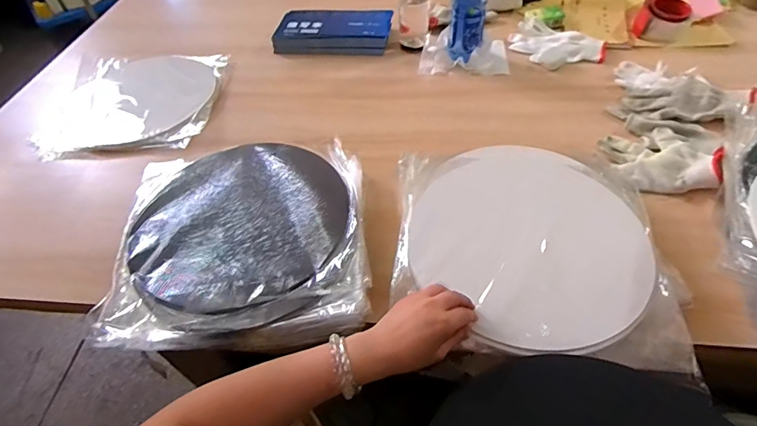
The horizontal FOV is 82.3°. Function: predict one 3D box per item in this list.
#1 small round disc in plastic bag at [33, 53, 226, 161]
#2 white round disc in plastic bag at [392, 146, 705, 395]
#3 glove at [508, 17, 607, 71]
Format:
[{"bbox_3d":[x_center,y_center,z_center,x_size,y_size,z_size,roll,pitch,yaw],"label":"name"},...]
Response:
[{"bbox_3d":[-0.503,-0.252,0.913,0.342,0.023,0.354,-6,49,0],"label":"small round disc in plastic bag"},{"bbox_3d":[0.198,0.030,0.572,0.331,0.034,0.338,3,51,12],"label":"white round disc in plastic bag"},{"bbox_3d":[0.375,-0.360,0.932,0.125,0.023,0.198,-34,55,-22],"label":"glove"}]

